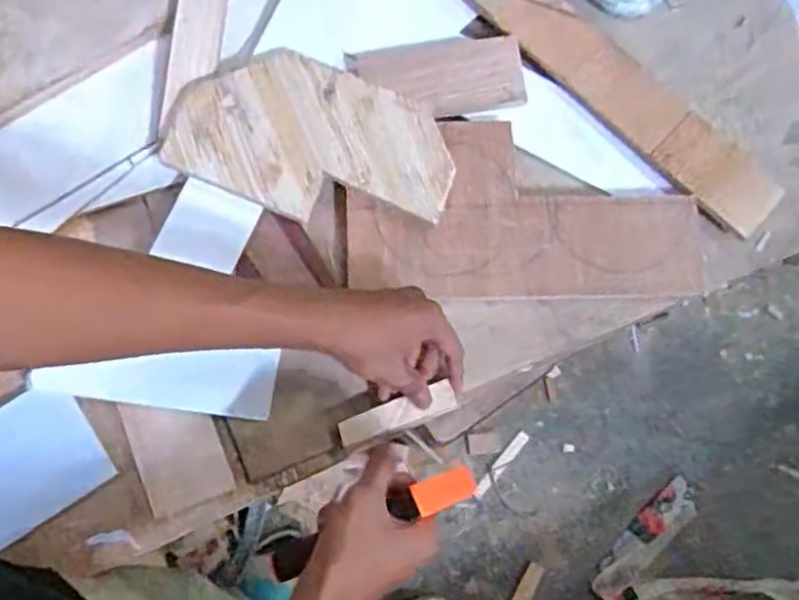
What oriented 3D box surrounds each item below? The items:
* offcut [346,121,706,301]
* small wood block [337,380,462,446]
[{"bbox_3d":[0.107,-0.080,0.620,0.301,0.010,0.155,1,77,0],"label":"offcut"},{"bbox_3d":[-0.001,0.096,0.583,0.100,0.011,0.024,-17,78,-8],"label":"small wood block"}]

